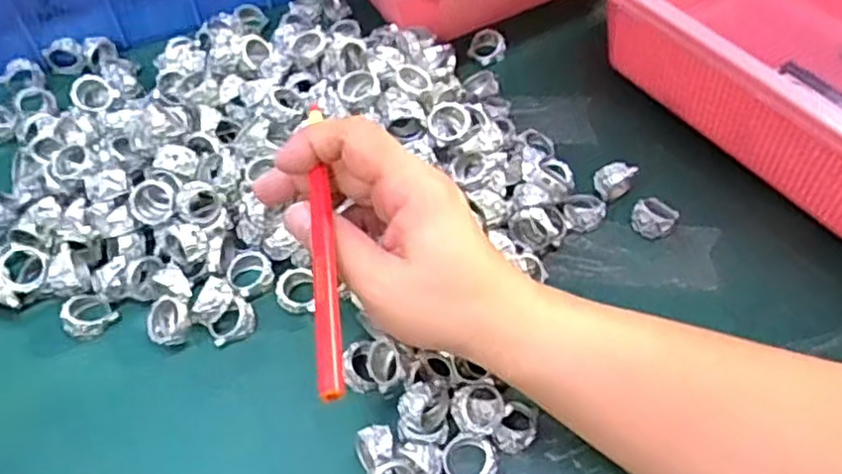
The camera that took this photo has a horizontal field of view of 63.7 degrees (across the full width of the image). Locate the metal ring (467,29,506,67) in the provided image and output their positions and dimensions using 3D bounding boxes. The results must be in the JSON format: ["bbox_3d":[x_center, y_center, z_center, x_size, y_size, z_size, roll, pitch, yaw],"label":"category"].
[{"bbox_3d":[0.048,-0.136,0.486,0.026,0.012,0.025,6,53,3],"label":"metal ring"}]

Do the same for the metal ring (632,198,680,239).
[{"bbox_3d":[0.138,-0.013,0.396,0.024,0.012,0.027,36,60,23],"label":"metal ring"}]

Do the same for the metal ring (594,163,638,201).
[{"bbox_3d":[0.116,-0.035,0.407,0.024,0.019,0.015,-26,58,-20],"label":"metal ring"}]

